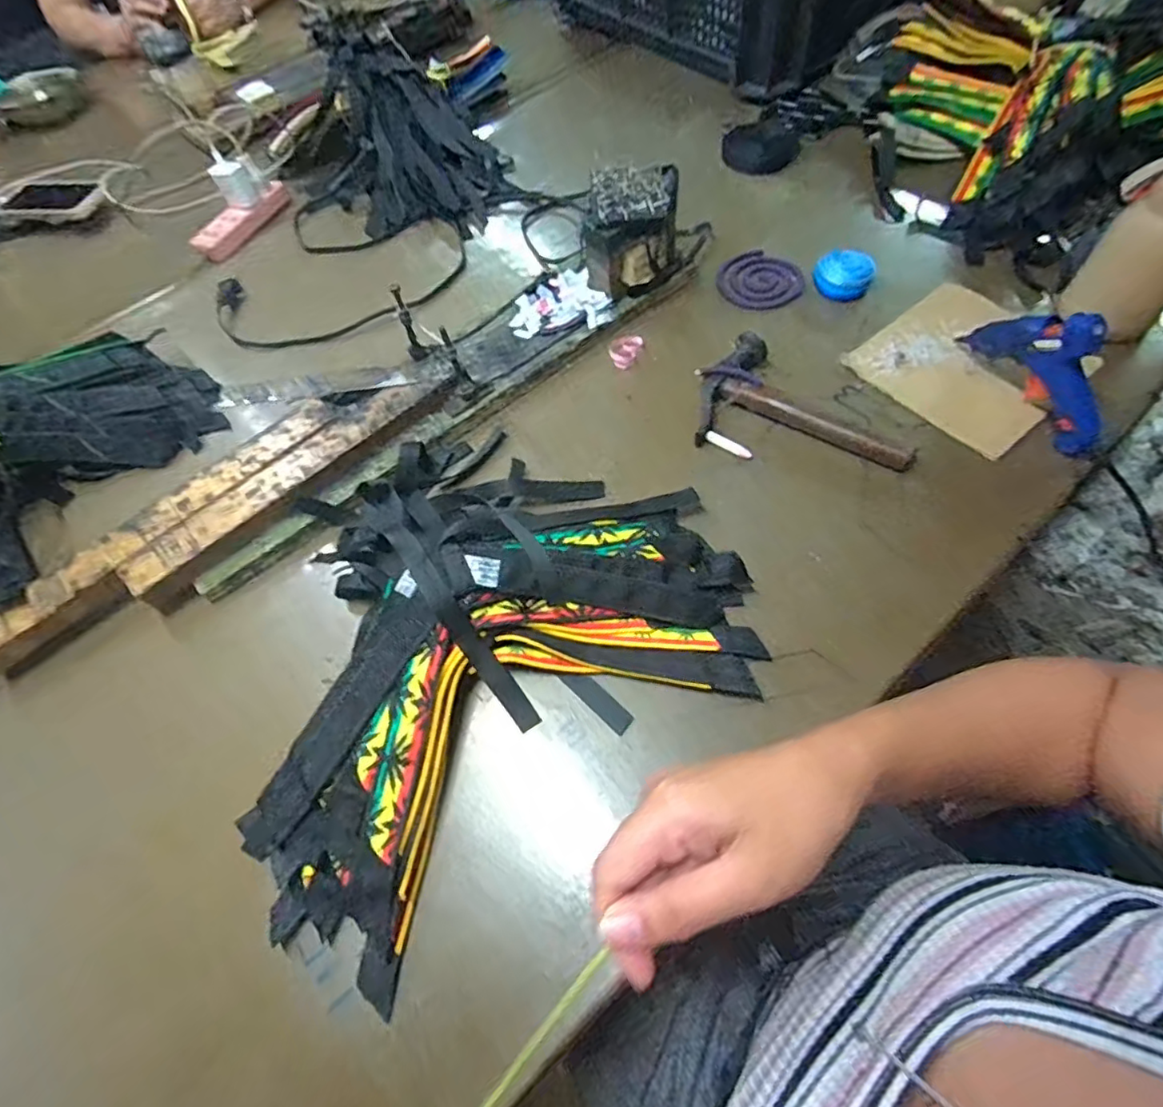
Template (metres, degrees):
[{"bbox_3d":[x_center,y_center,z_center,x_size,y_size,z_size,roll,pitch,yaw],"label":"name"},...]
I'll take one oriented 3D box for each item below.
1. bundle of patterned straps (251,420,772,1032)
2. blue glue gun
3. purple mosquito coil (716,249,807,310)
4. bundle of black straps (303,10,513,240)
[{"bbox_3d":[-0.088,0.049,0.424,0.342,0.060,0.395,39,72,23],"label":"bundle of patterned straps"},{"bbox_3d":[0.367,-0.152,0.469,0.029,0.085,0.138,-29,62,-10],"label":"blue glue gun"},{"bbox_3d":[0.188,-0.290,0.624,0.093,0.008,0.091,-3,61,5],"label":"purple mosquito coil"},{"bbox_3d":[-0.216,-0.536,0.750,0.214,0.119,0.299,-19,58,-8],"label":"bundle of black straps"}]

